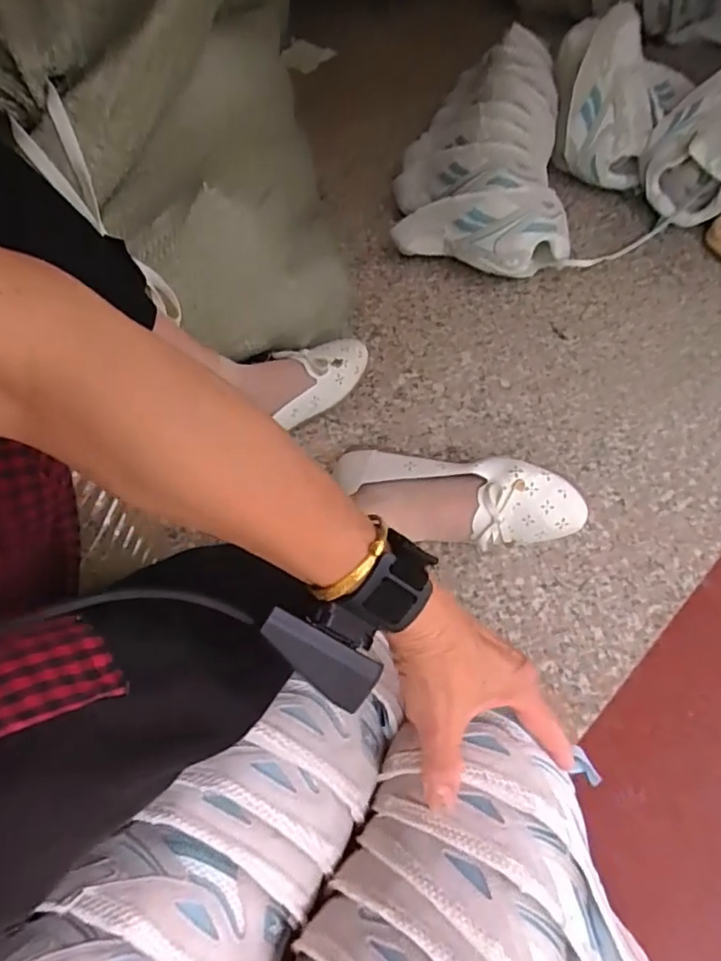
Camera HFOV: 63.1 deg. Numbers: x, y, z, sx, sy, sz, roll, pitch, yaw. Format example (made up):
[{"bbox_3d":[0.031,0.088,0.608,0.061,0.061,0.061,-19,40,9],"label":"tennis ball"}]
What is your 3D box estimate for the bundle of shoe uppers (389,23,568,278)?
[{"bbox_3d":[0.183,-0.485,0.861,0.226,0.168,0.477,6,56,3],"label":"bundle of shoe uppers"}]

